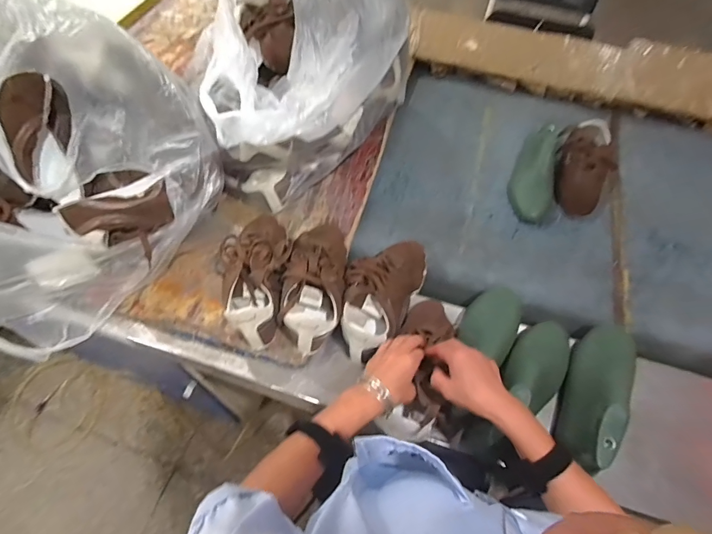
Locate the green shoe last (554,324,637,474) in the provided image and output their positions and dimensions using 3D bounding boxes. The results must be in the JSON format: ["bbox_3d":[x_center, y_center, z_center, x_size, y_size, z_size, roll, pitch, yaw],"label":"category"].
[{"bbox_3d":[0.374,0.192,0.619,0.086,0.095,0.272,32,49,16],"label":"green shoe last"}]

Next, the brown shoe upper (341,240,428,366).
[{"bbox_3d":[0.043,0.036,0.684,0.118,0.085,0.247,24,61,13],"label":"brown shoe upper"}]

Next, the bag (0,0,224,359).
[{"bbox_3d":[-0.532,-0.195,0.618,0.500,0.377,0.449,38,65,19],"label":"bag"}]

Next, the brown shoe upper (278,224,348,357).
[{"bbox_3d":[-0.070,0.017,0.677,0.103,0.079,0.245,3,59,0],"label":"brown shoe upper"}]

